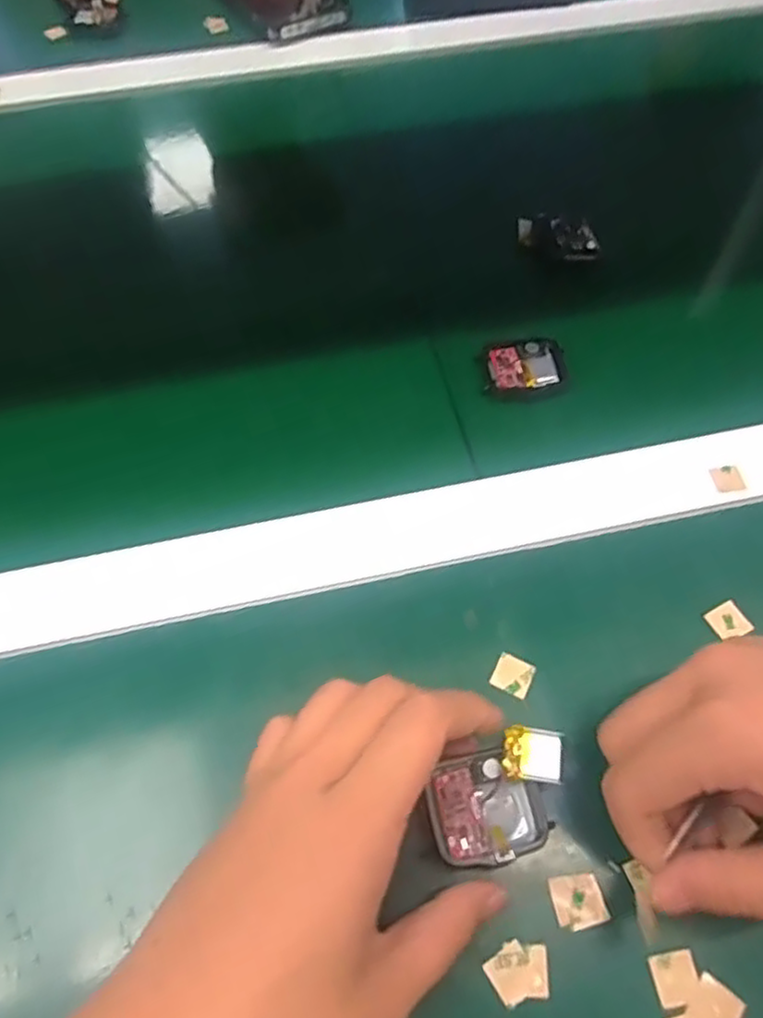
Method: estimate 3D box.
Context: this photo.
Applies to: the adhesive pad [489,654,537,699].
[{"bbox_3d":[0.056,0.070,0.286,0.016,0.004,0.015,23,63,14],"label":"adhesive pad"}]

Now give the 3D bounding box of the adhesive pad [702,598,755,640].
[{"bbox_3d":[0.152,0.050,0.298,0.015,0.005,0.016,-21,62,-10],"label":"adhesive pad"}]

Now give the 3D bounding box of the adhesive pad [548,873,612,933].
[{"bbox_3d":[0.072,0.142,0.245,0.019,0.004,0.017,-9,60,-3],"label":"adhesive pad"}]

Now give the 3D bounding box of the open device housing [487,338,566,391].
[{"bbox_3d":[0.080,-0.078,0.368,0.041,0.006,0.032,-10,61,-4],"label":"open device housing"}]

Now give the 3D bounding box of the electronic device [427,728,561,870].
[{"bbox_3d":[0.045,0.108,0.254,0.056,0.013,0.038,-22,62,-12],"label":"electronic device"}]

